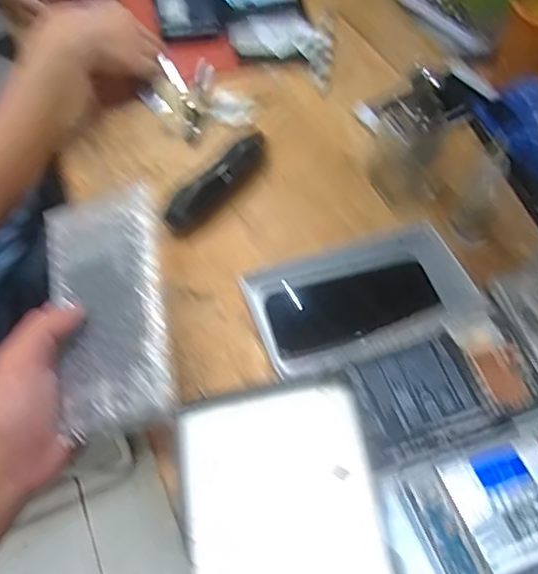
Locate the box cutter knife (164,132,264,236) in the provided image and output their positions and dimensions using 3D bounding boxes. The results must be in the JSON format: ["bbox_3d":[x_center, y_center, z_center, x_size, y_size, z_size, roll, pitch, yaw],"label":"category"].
[{"bbox_3d":[-0.048,-0.097,0.547,0.025,0.037,0.127,33,61,21],"label":"box cutter knife"}]

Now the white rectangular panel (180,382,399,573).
[{"bbox_3d":[0.012,0.136,0.293,0.099,0.022,0.169,-8,55,-5],"label":"white rectangular panel"}]

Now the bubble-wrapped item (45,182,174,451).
[{"bbox_3d":[-0.111,0.013,0.396,0.081,0.009,0.169,-18,69,14],"label":"bubble-wrapped item"}]

